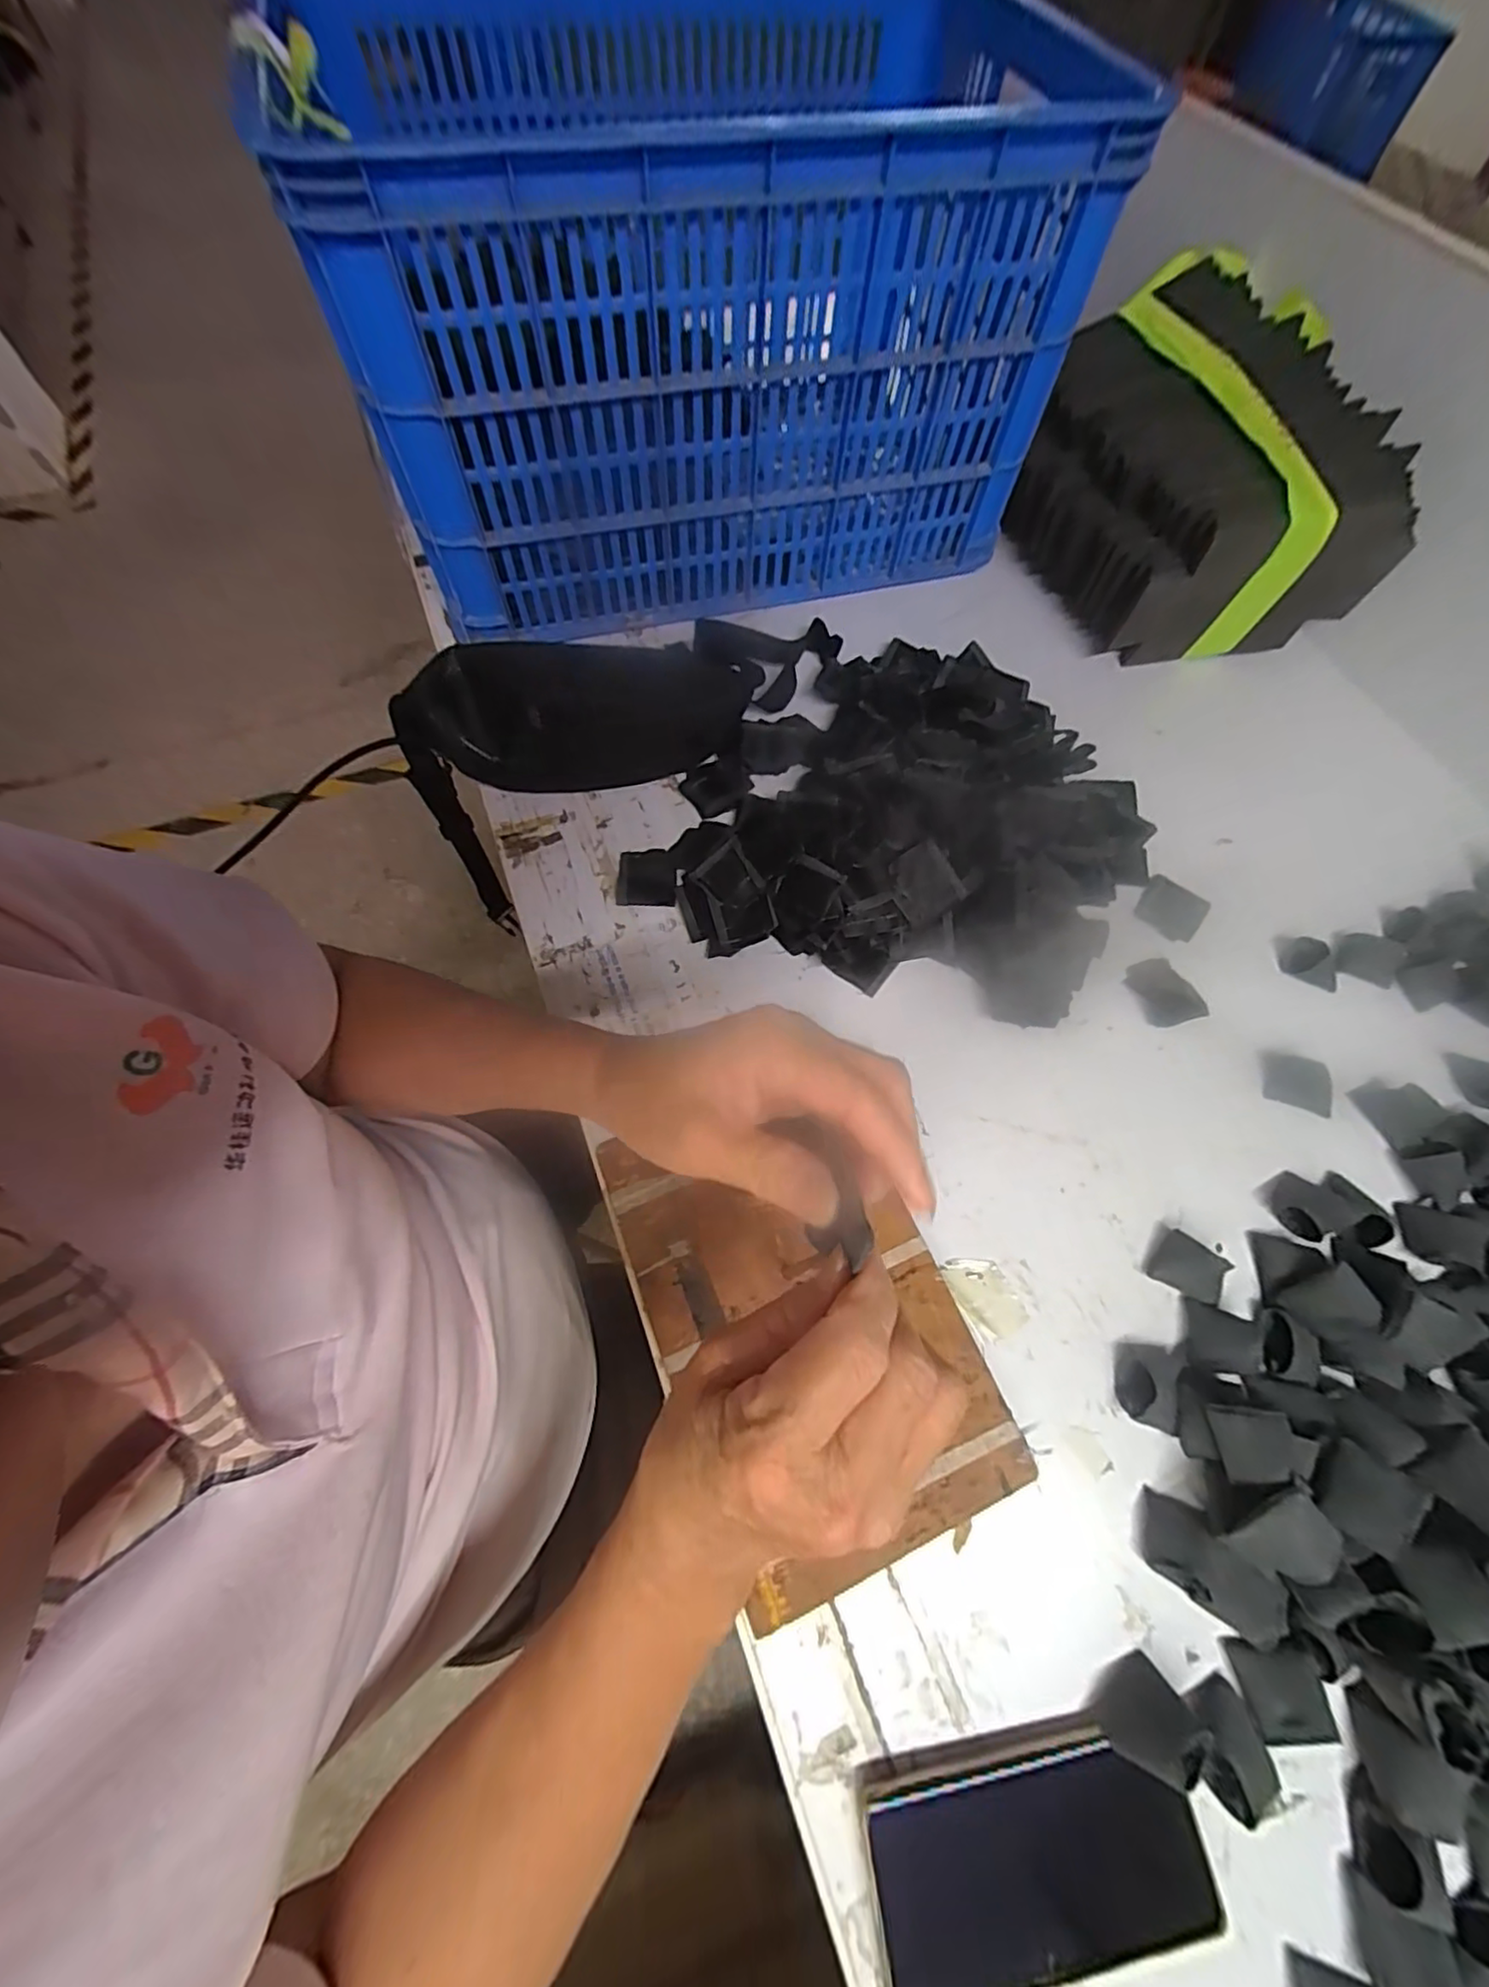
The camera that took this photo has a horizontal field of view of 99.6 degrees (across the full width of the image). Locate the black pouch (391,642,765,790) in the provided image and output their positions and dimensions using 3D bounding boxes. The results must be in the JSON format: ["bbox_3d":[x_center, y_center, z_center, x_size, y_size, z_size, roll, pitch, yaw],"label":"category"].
[{"bbox_3d":[-0.139,-0.244,0.542,0.284,0.082,0.102,-5,66,-3],"label":"black pouch"}]

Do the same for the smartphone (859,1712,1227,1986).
[{"bbox_3d":[0.138,0.408,0.299,0.155,0.010,0.078,-7,66,-4],"label":"smartphone"}]

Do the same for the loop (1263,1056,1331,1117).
[{"bbox_3d":[0.409,0.065,0.461,0.042,0.013,0.036,21,67,8],"label":"loop"}]

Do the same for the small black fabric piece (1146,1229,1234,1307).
[{"bbox_3d":[0.287,0.176,0.403,0.040,0.023,0.034,31,69,12],"label":"small black fabric piece"}]

